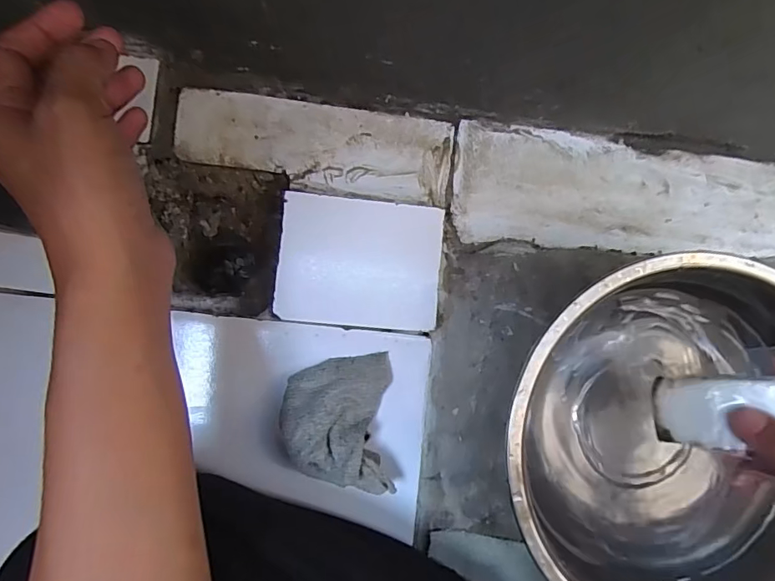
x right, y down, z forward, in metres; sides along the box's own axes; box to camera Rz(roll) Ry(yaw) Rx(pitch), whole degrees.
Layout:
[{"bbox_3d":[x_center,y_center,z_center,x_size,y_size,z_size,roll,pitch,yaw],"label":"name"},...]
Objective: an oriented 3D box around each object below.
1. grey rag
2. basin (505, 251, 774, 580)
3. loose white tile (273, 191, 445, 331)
[{"bbox_3d":[-0.034,0.087,0.327,0.076,0.037,0.087,4,87,-7],"label":"grey rag"},{"bbox_3d":[0.165,0.094,0.320,0.194,0.100,0.223,14,87,-5],"label":"basin"},{"bbox_3d":[-0.019,-0.020,0.353,0.115,0.007,0.090,5,87,-6],"label":"loose white tile"}]

